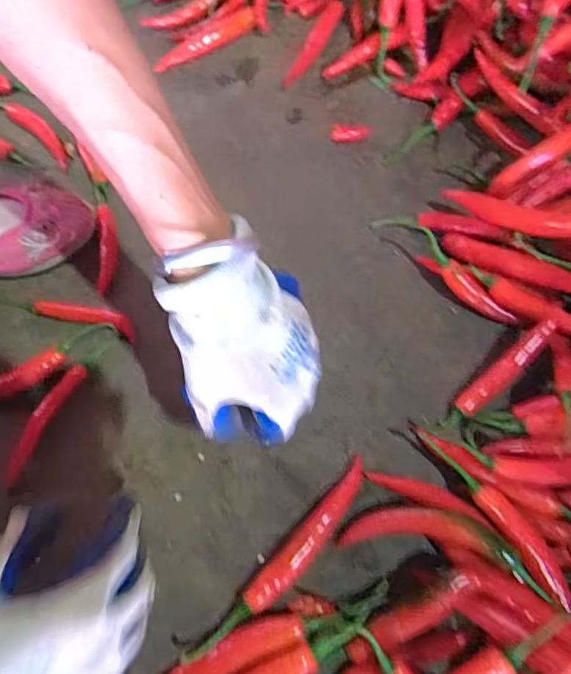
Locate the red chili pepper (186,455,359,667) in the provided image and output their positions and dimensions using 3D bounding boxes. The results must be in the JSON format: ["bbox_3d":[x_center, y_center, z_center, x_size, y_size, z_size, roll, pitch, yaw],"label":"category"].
[{"bbox_3d":[0.001,0.169,0.376,0.024,0.018,0.182,40,76,15],"label":"red chili pepper"}]

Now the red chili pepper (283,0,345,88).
[{"bbox_3d":[0.034,-0.346,0.589,0.025,0.012,0.133,23,72,10],"label":"red chili pepper"}]

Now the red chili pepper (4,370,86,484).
[{"bbox_3d":[-0.209,0.072,0.430,0.019,0.010,0.110,27,73,12],"label":"red chili pepper"}]

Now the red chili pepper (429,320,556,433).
[{"bbox_3d":[0.170,0.034,0.410,0.125,0.012,0.020,-44,72,2],"label":"red chili pepper"}]

